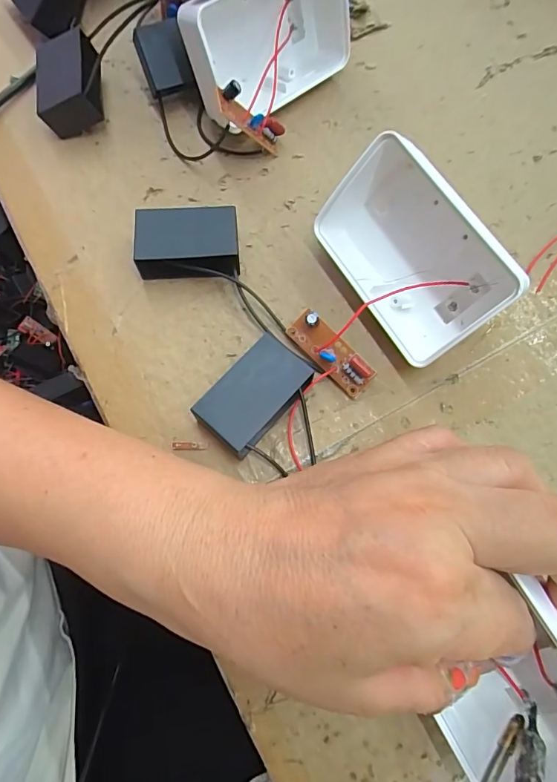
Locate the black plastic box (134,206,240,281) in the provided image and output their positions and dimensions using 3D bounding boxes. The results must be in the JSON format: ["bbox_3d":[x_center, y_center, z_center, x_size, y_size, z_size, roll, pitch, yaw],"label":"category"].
[{"bbox_3d":[-0.044,-0.071,0.210,0.047,0.021,0.033,0,73,-2],"label":"black plastic box"}]

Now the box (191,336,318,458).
[{"bbox_3d":[-0.011,0.003,0.190,0.030,0.020,0.049,40,76,9],"label":"box"}]

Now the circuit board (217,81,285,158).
[{"bbox_3d":[-0.013,-0.139,0.221,0.013,0.042,0.012,-20,70,37],"label":"circuit board"}]

